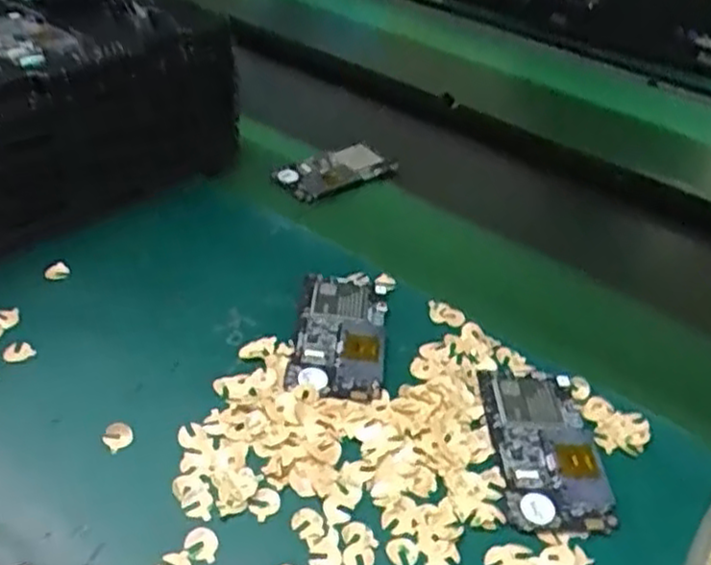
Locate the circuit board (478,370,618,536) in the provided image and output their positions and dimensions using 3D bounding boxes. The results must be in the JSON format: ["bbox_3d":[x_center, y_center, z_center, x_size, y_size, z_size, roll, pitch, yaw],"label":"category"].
[{"bbox_3d":[0.122,0.104,0.474,0.067,0.008,0.118,4,37,-6],"label":"circuit board"}]

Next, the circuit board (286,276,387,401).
[{"bbox_3d":[-0.010,0.034,0.540,0.063,0.013,0.120,8,37,0],"label":"circuit board"}]

